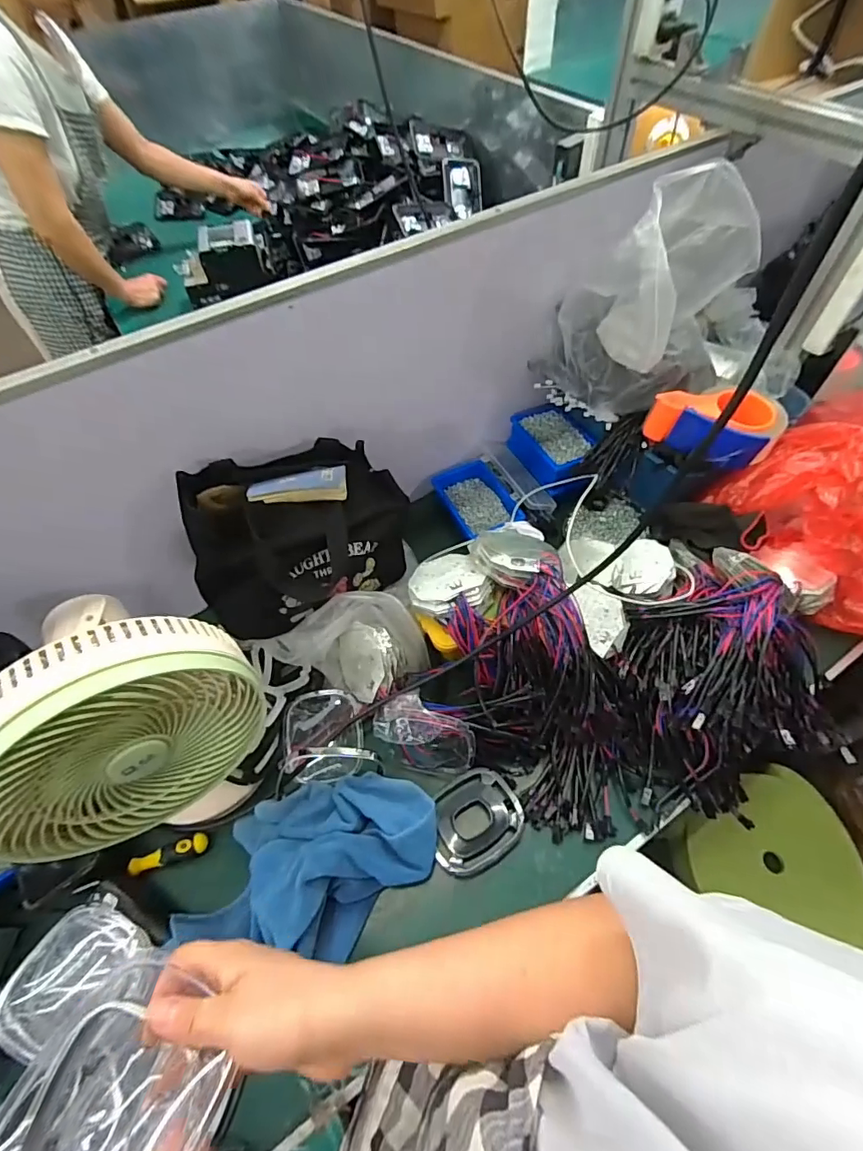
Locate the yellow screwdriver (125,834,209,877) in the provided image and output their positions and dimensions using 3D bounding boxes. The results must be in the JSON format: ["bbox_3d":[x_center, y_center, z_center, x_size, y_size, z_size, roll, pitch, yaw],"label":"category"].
[{"bbox_3d":[-0.303,0.322,0.588,0.091,0.027,0.023,-24,56,11],"label":"yellow screwdriver"}]

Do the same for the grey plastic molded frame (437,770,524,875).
[{"bbox_3d":[0.050,0.288,0.597,0.113,0.017,0.093,-33,61,-18],"label":"grey plastic molded frame"}]

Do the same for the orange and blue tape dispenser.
[{"bbox_3d":[0.389,-0.215,0.692,0.161,0.072,0.111,30,62,20],"label":"orange and blue tape dispenser"}]

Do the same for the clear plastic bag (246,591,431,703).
[{"bbox_3d":[-0.105,0.083,0.646,0.193,0.109,0.108,17,59,14],"label":"clear plastic bag"}]

